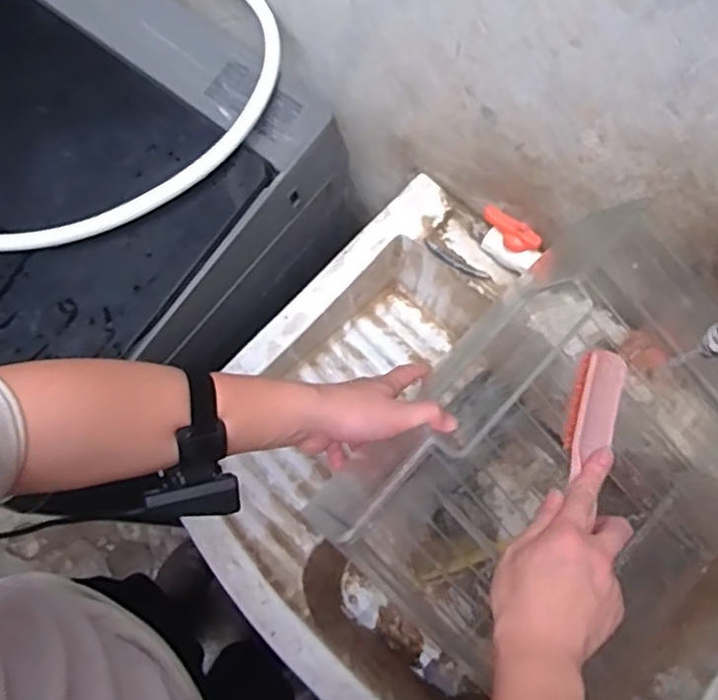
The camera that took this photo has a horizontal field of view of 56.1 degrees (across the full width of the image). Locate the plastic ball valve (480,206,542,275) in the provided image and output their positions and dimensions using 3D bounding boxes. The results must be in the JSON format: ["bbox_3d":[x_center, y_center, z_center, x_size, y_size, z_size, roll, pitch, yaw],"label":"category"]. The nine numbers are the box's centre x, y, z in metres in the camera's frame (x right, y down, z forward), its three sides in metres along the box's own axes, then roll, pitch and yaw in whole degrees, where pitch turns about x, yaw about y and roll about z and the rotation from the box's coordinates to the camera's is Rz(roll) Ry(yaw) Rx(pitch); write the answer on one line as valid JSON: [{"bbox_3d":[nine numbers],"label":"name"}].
[{"bbox_3d":[0.169,-0.125,0.772,0.080,0.044,0.034,43,78,10],"label":"plastic ball valve"}]

